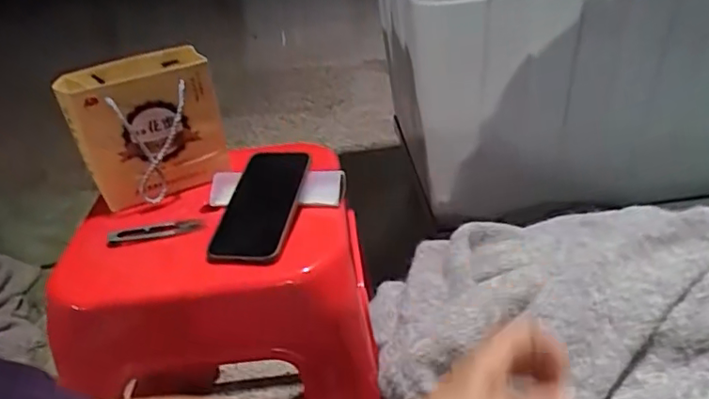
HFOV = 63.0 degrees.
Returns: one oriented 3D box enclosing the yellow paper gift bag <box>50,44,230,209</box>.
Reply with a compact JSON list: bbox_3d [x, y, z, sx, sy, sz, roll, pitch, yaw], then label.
[{"bbox_3d":[-0.242,-0.084,0.681,0.156,0.144,0.084,-21,34,-22],"label":"yellow paper gift bag"}]

